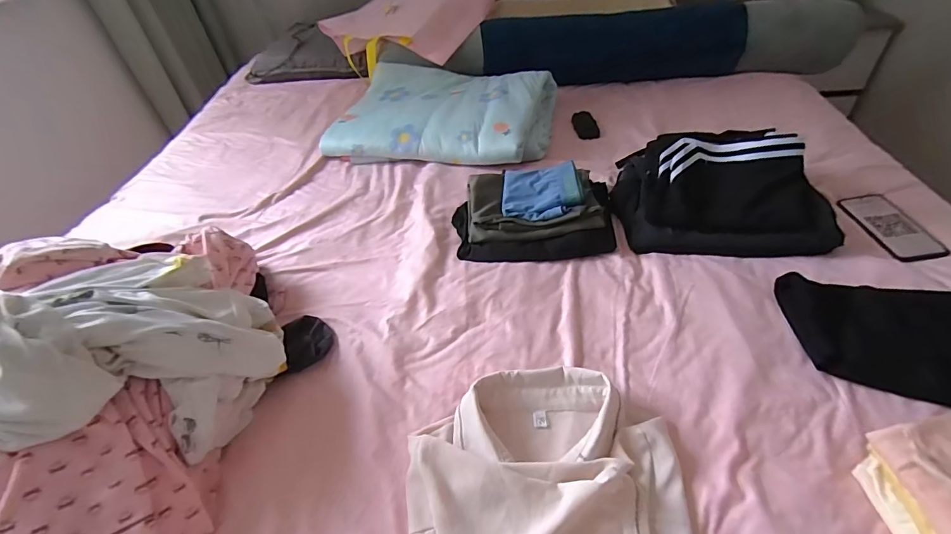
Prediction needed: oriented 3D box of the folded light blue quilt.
[{"bbox_3d":[-0.081,-0.389,1.102,0.530,0.103,0.352,6,47,13],"label":"folded light blue quilt"}]

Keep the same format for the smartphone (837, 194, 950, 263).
[{"bbox_3d":[0.695,-0.070,0.741,0.081,0.014,0.168,-4,45,3],"label":"smartphone"}]

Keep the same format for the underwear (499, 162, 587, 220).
[{"bbox_3d":[0.121,-0.141,0.804,0.143,0.033,0.136,-1,45,7],"label":"underwear"}]

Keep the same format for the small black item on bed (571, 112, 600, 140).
[{"bbox_3d":[0.274,-0.357,1.104,0.054,0.008,0.122,-20,48,9],"label":"small black item on bed"}]

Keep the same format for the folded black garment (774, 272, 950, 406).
[{"bbox_3d":[0.574,0.092,0.564,0.300,0.045,0.165,10,48,17],"label":"folded black garment"}]

